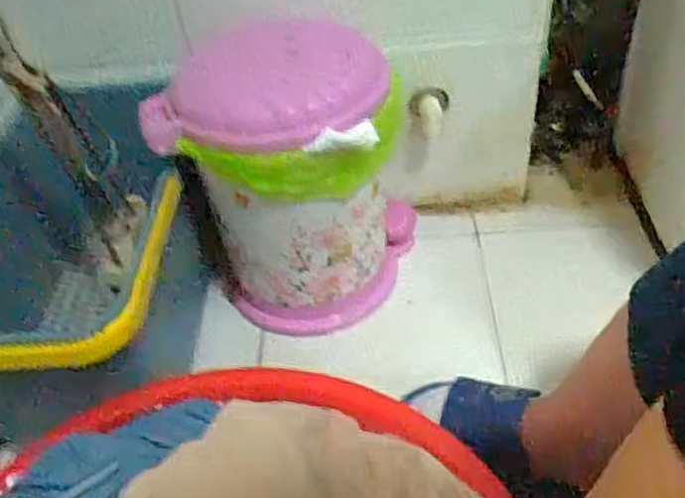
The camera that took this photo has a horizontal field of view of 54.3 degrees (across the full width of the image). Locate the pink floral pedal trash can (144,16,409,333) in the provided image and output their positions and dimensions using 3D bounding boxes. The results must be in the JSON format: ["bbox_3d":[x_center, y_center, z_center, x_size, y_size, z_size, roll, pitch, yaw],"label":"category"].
[{"bbox_3d":[-0.056,-0.093,0.838,0.248,0.352,0.240,8,45,16],"label":"pink floral pedal trash can"}]

